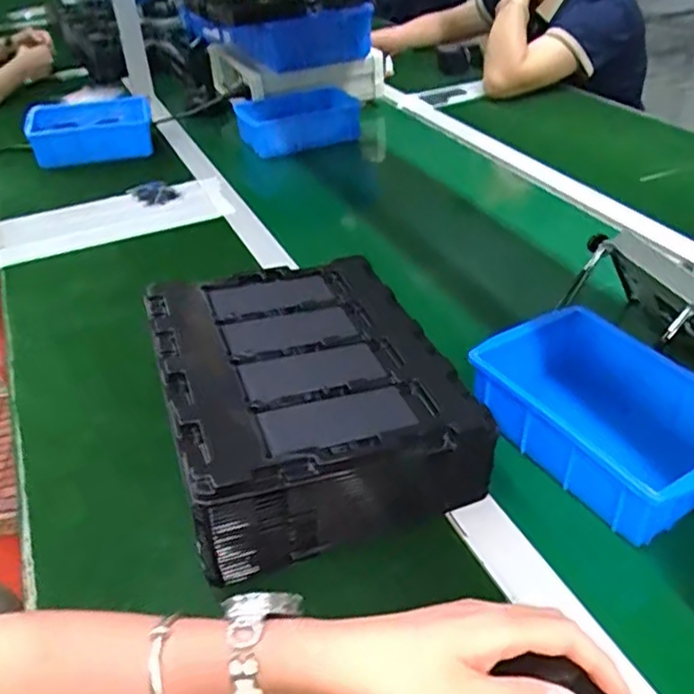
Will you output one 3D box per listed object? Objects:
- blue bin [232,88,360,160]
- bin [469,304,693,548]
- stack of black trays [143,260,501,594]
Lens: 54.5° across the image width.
[{"bbox_3d":[-0.085,-0.396,1.161,0.202,0.078,0.138,-11,37,-8],"label":"blue bin"},{"bbox_3d":[0.211,0.058,0.547,0.131,0.072,0.198,-23,40,-22],"label":"bin"},{"bbox_3d":[-0.036,0.033,0.571,0.213,0.095,0.266,-14,38,-12],"label":"stack of black trays"}]

